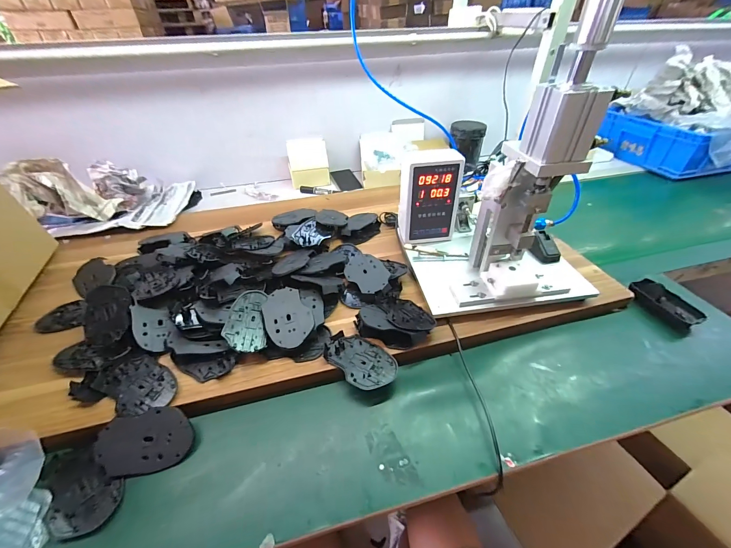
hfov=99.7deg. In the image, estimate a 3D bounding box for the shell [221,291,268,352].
[{"bbox_3d":[-0.192,0.073,0.503,0.063,0.015,0.113,8,48,-16],"label":"shell"}]

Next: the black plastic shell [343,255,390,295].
[{"bbox_3d":[0.001,-0.005,0.596,0.068,0.015,0.109,-26,46,-26],"label":"black plastic shell"}]

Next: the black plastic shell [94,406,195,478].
[{"bbox_3d":[-0.284,0.216,0.397,0.108,0.008,0.072,-6,69,-17],"label":"black plastic shell"}]

